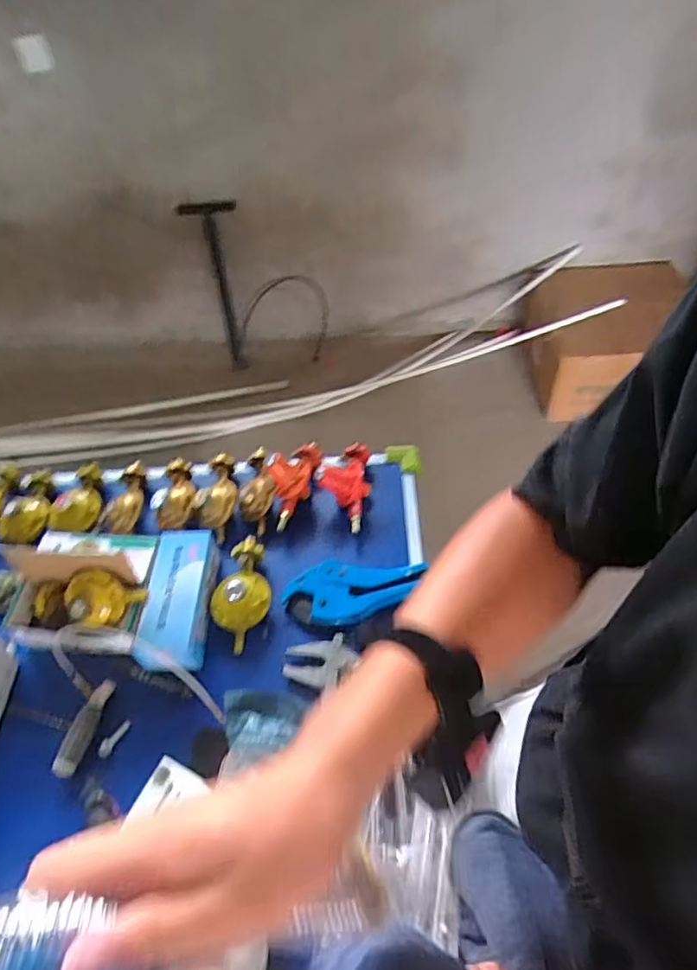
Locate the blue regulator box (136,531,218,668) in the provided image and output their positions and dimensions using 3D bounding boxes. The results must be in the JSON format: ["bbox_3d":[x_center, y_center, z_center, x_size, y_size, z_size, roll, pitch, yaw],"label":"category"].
[{"bbox_3d":[-0.238,0.154,0.818,0.086,0.054,0.189,-5,52,7],"label":"blue regulator box"}]

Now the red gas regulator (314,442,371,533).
[{"bbox_3d":[-0.007,-0.009,0.949,0.082,0.057,0.153,5,54,15],"label":"red gas regulator"}]

